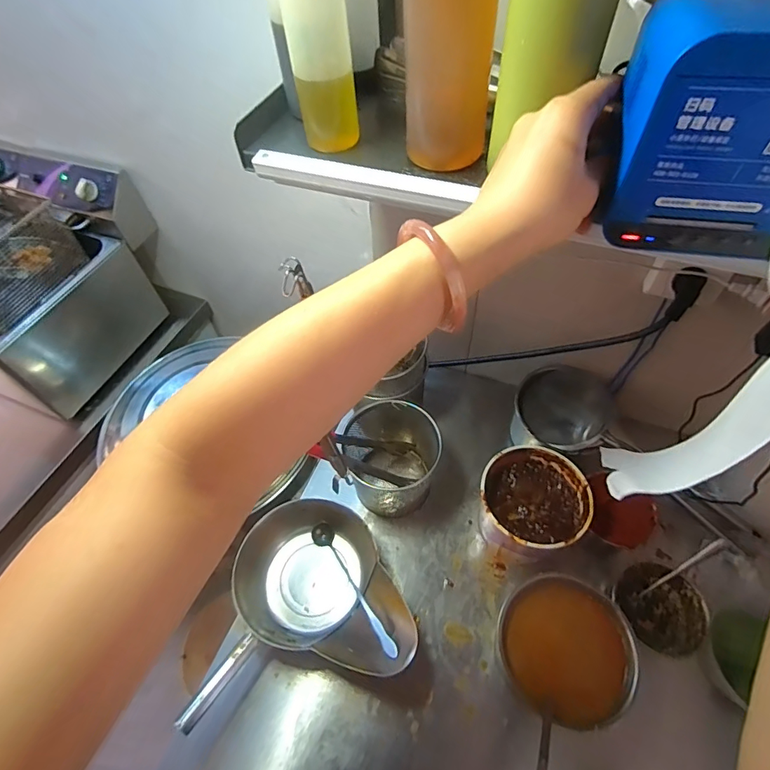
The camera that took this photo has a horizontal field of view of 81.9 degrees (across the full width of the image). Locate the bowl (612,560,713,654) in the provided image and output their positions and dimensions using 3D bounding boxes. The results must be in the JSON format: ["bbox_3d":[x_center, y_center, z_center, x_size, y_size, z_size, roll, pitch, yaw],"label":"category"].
[{"bbox_3d":[0.395,0.313,0.629,0.101,0.053,0.112,-21,56,-11],"label":"bowl"}]

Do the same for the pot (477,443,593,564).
[{"bbox_3d":[0.226,0.192,0.701,0.143,0.130,0.149,-2,54,2],"label":"pot"}]

